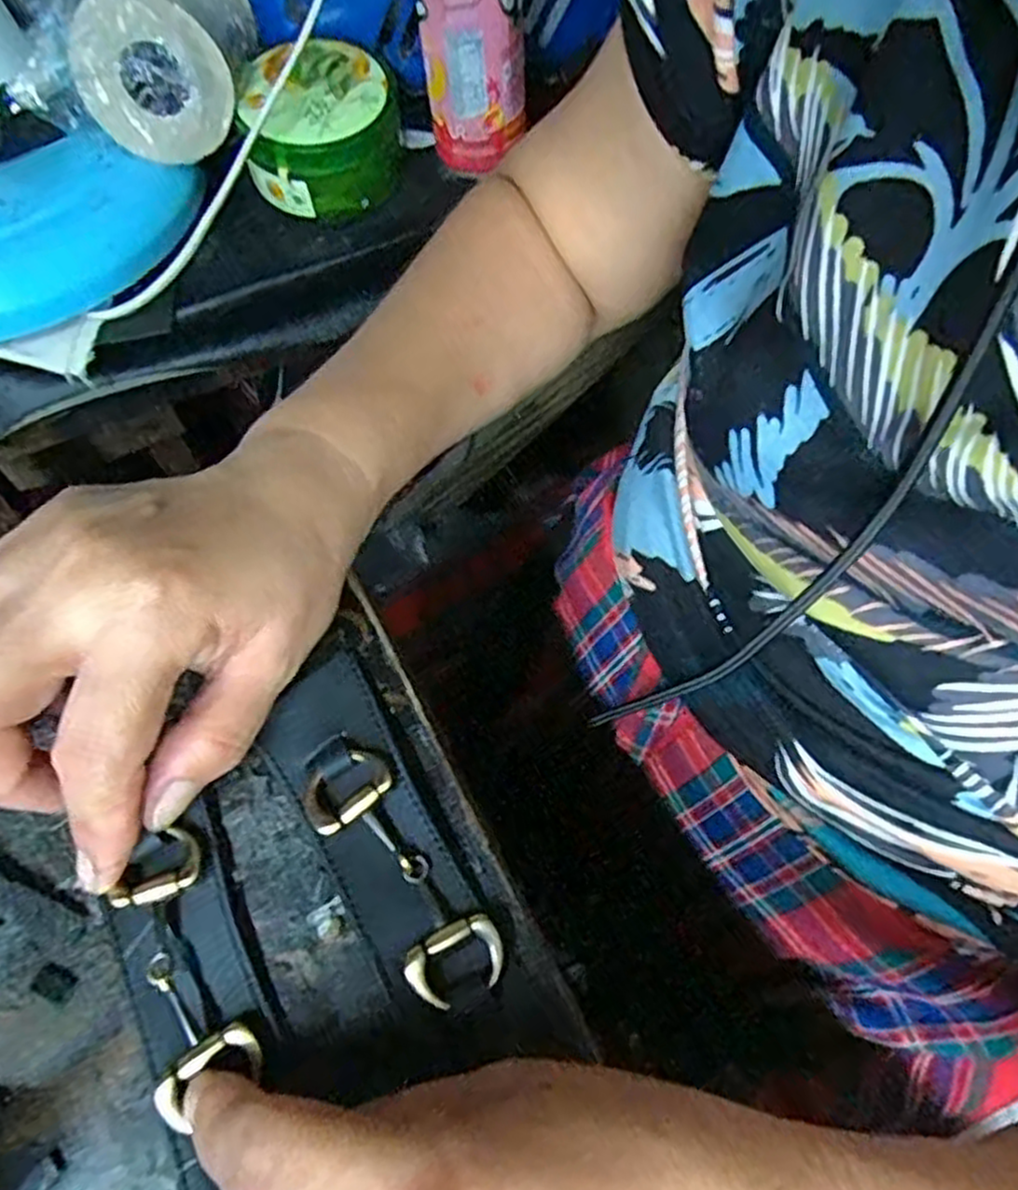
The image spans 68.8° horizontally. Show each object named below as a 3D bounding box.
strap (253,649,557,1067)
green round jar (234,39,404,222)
[{"bbox_3d":[-0.034,0.072,0.208,0.034,0.010,0.119,-30,65,-15],"label":"strap"},{"bbox_3d":[-0.121,-0.301,0.488,0.096,0.076,0.084,-13,62,-7],"label":"green round jar"}]

